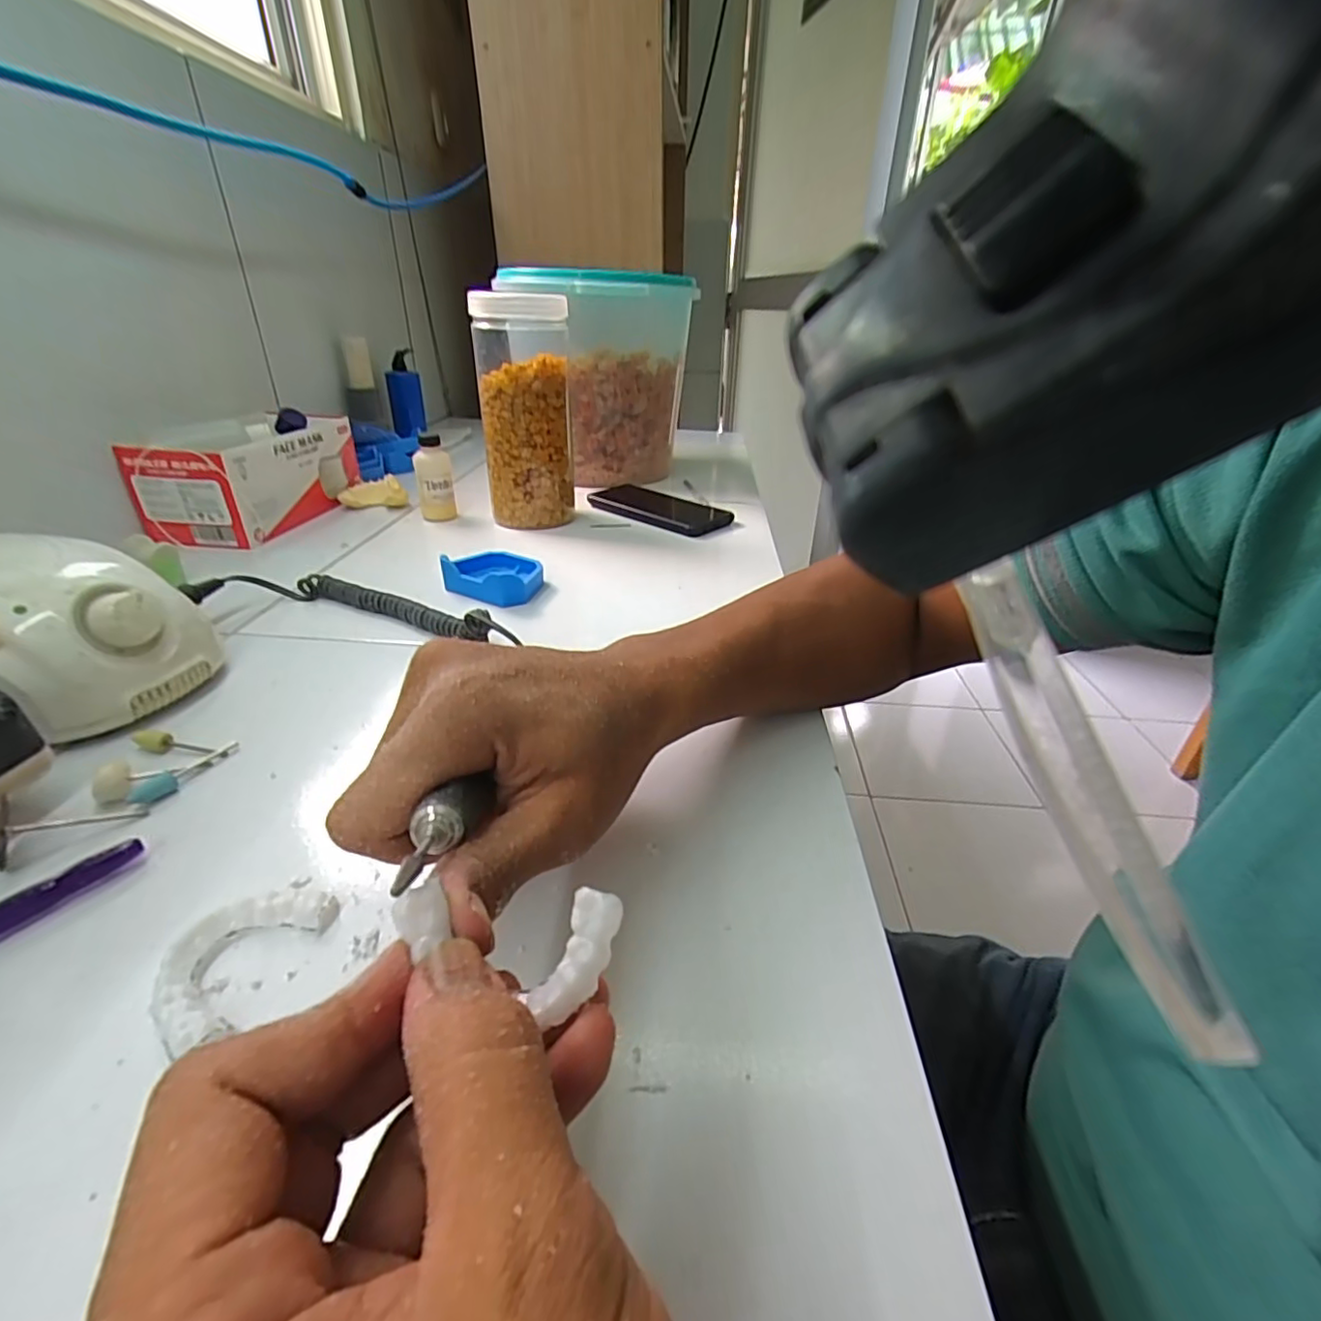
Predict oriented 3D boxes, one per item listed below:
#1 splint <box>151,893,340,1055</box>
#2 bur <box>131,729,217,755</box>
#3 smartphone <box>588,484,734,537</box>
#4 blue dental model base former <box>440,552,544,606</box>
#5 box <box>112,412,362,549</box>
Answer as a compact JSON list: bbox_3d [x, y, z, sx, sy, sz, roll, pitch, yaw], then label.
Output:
[{"bbox_3d":[-0.151,0.104,0.213,0.038,0.010,0.058,11,35,13],"label":"splint"},{"bbox_3d":[-0.250,0.043,0.310,0.043,0.007,0.010,8,31,10],"label":"bur"},{"bbox_3d":[0.003,-0.176,0.693,0.161,0.015,0.090,25,37,30],"label":"smartphone"},{"bbox_3d":[-0.132,-0.070,0.497,0.079,0.026,0.060,15,36,19],"label":"blue dental model base former"},{"bbox_3d":[-0.414,-0.194,0.624,0.111,0.089,0.203,5,34,5],"label":"box"}]

